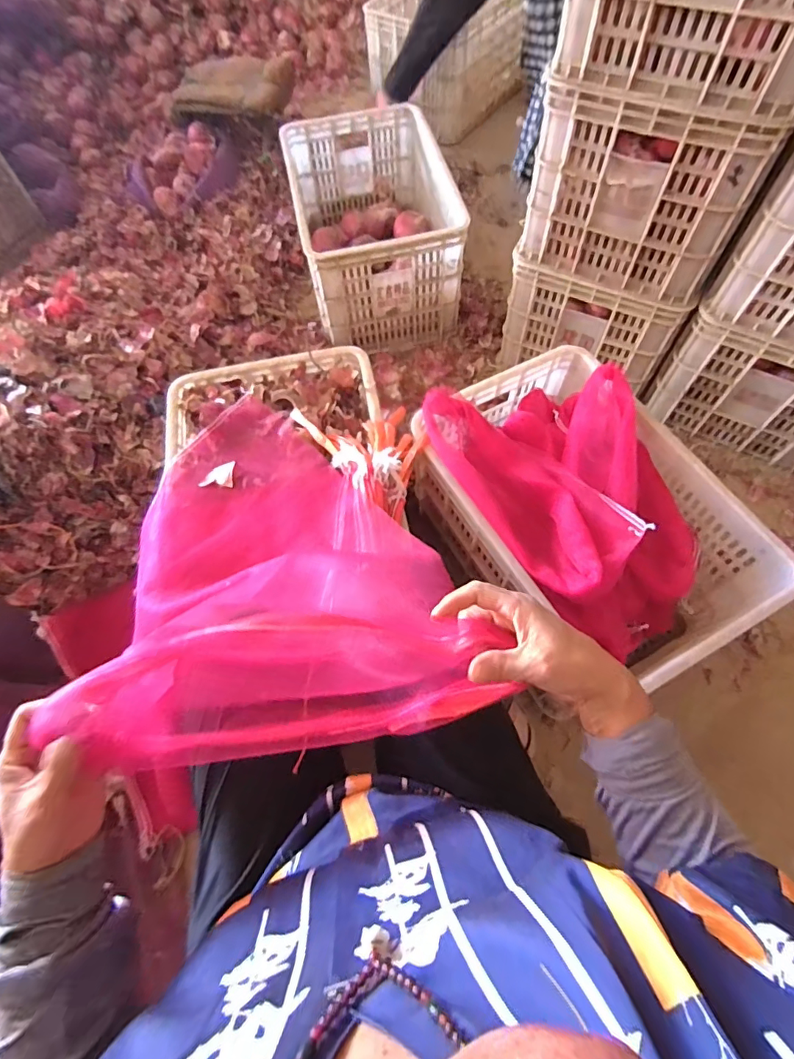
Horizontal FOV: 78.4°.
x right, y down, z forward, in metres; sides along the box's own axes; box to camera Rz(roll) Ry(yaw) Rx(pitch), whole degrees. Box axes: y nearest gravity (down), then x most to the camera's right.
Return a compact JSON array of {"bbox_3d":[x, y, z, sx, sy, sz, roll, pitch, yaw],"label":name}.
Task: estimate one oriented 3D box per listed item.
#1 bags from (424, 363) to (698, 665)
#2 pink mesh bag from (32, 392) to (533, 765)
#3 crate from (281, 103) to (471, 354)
[{"bbox_3d":[0.275,-0.062,0.747,0.314,0.162,0.462,-28,67,-11],"label":"bags"},{"bbox_3d":[-0.178,0.014,0.612,0.344,0.147,0.618,-26,35,-11],"label":"pink mesh bag"},{"bbox_3d":[-0.066,-0.792,1.225,0.350,0.248,0.549,-12,65,-3],"label":"crate"}]

